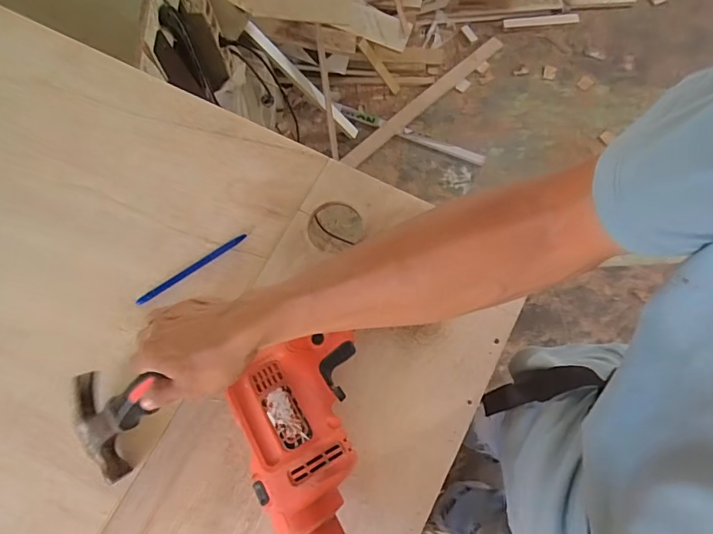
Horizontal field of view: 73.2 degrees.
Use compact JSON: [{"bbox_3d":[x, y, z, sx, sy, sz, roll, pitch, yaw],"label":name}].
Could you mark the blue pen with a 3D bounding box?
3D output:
[{"bbox_3d":[-0.181,0.002,0.530,0.135,0.004,0.011,-34,75,-8],"label":"blue pen"}]

